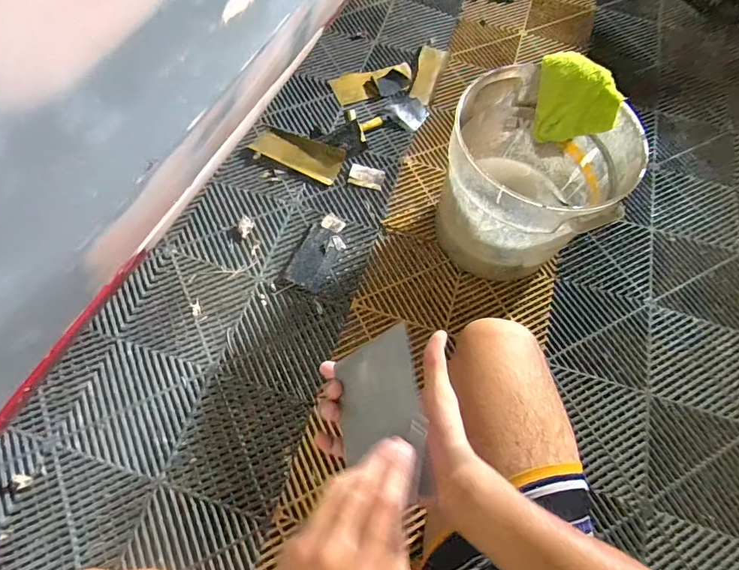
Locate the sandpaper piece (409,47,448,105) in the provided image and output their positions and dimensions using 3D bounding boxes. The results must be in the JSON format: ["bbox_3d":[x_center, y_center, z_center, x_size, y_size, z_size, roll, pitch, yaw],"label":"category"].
[{"bbox_3d":[0.152,-0.550,1.127,0.061,0.020,0.191,14,65,3],"label":"sandpaper piece"}]

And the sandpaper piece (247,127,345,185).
[{"bbox_3d":[-0.164,-0.310,0.999,0.208,0.012,0.082,26,86,7],"label":"sandpaper piece"}]

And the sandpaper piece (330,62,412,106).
[{"bbox_3d":[0.009,-0.520,1.106,0.209,0.023,0.096,-14,66,-10],"label":"sandpaper piece"}]

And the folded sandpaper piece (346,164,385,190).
[{"bbox_3d":[-0.006,-0.250,0.997,0.080,0.010,0.054,15,65,4],"label":"folded sandpaper piece"}]

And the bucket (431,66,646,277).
[{"bbox_3d":[0.285,-0.189,0.819,0.291,0.309,0.288,1,65,-3],"label":"bucket"}]

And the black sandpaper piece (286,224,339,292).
[{"bbox_3d":[-0.115,-0.060,0.904,0.070,0.029,0.139,22,65,7],"label":"black sandpaper piece"}]

